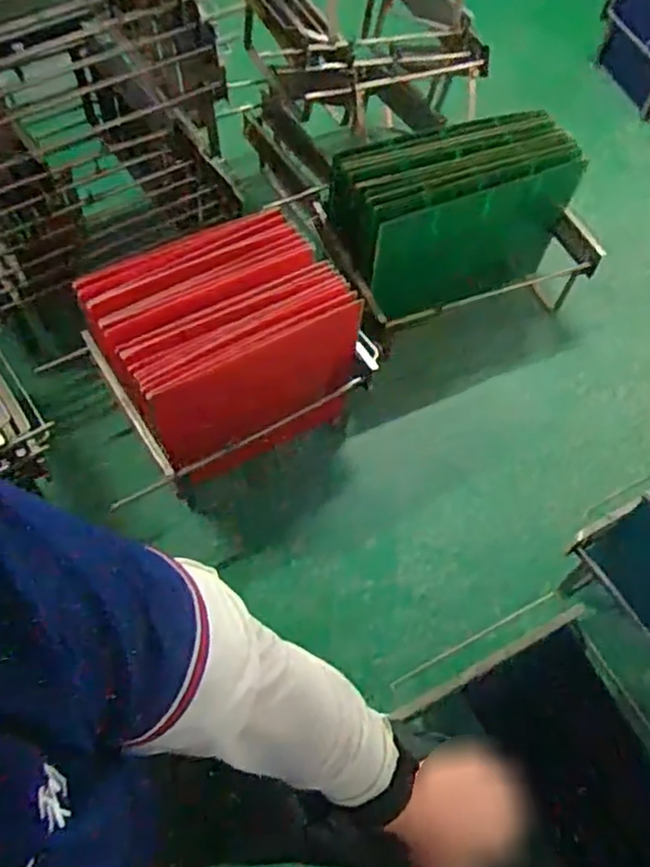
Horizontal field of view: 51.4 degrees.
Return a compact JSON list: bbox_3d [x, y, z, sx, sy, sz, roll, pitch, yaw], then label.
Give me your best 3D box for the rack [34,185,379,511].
[{"bbox_3d":[-0.206,-0.166,1.487,0.511,0.394,0.377,-29,65,-19],"label":"rack"}]

